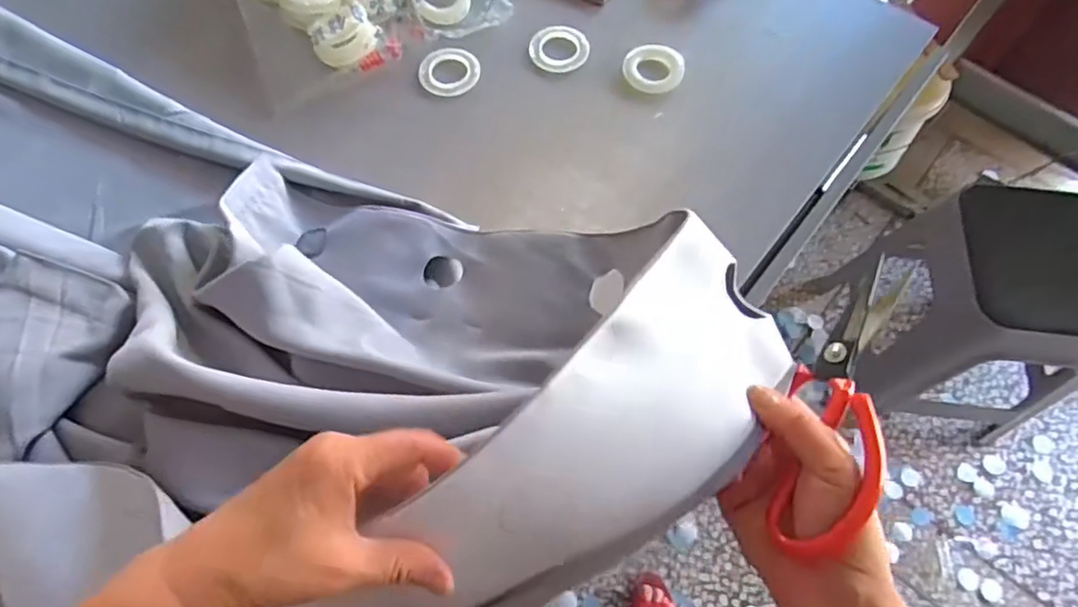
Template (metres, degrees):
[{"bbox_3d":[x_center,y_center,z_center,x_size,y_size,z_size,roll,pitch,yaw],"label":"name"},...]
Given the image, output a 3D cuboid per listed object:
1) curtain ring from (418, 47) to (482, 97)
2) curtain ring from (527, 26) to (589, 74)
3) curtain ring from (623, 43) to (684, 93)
[{"bbox_3d":[-0.103,-0.271,0.731,0.065,0.007,0.066,0,65,0],"label":"curtain ring"},{"bbox_3d":[0.025,-0.302,0.748,0.069,0.008,0.068,0,65,0],"label":"curtain ring"},{"bbox_3d":[0.133,-0.271,0.729,0.068,0.016,0.058,11,66,5],"label":"curtain ring"}]

